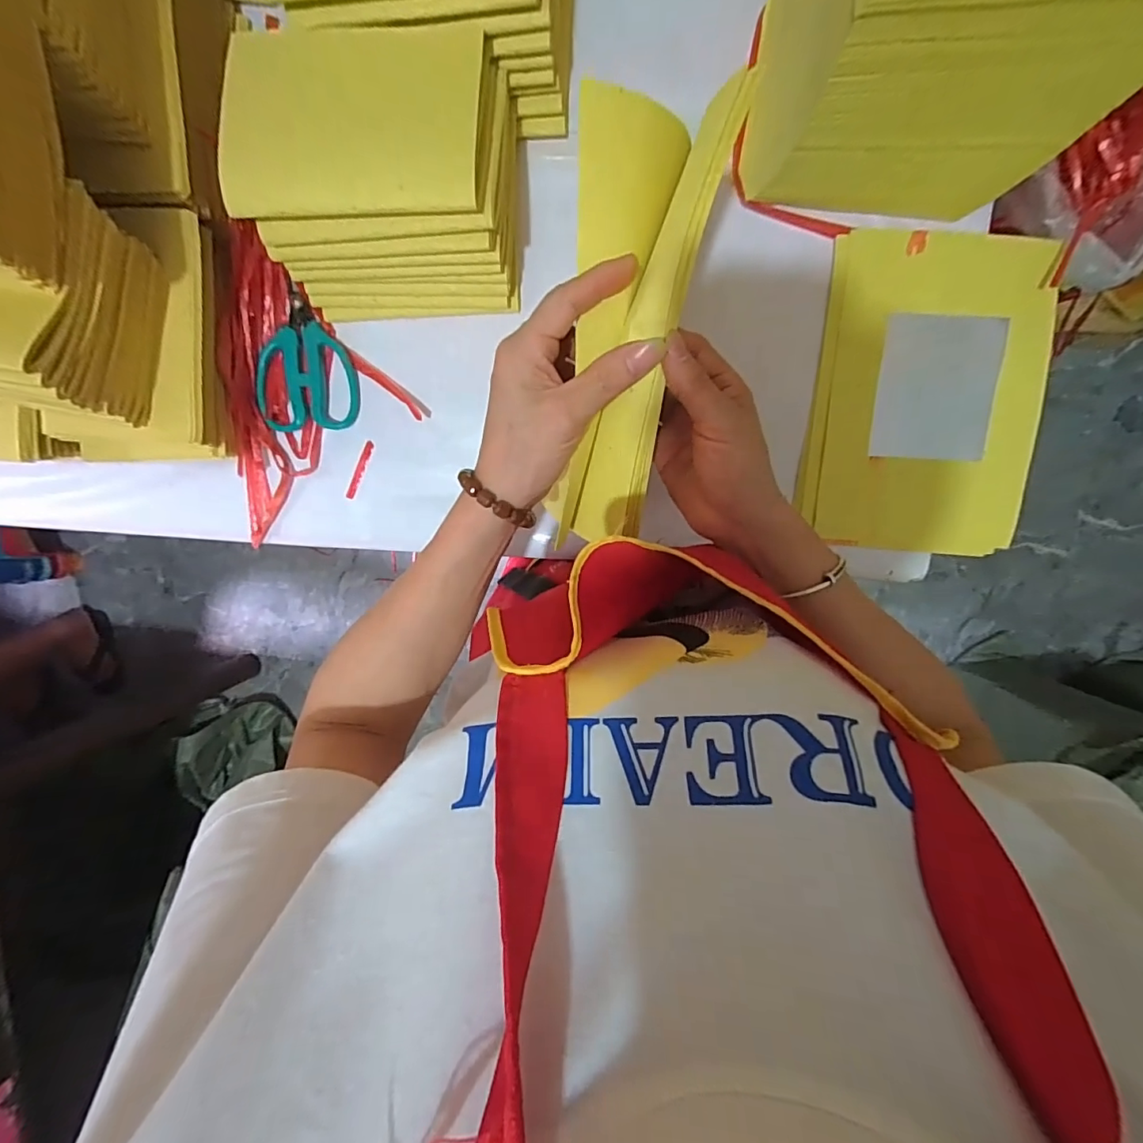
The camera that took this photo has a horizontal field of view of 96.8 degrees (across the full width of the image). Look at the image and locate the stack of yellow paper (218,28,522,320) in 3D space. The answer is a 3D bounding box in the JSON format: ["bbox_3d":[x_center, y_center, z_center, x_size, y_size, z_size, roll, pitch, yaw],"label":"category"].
[{"bbox_3d":[-0.127,-0.269,0.356,0.173,0.097,0.134,-1,99,4],"label":"stack of yellow paper"}]

